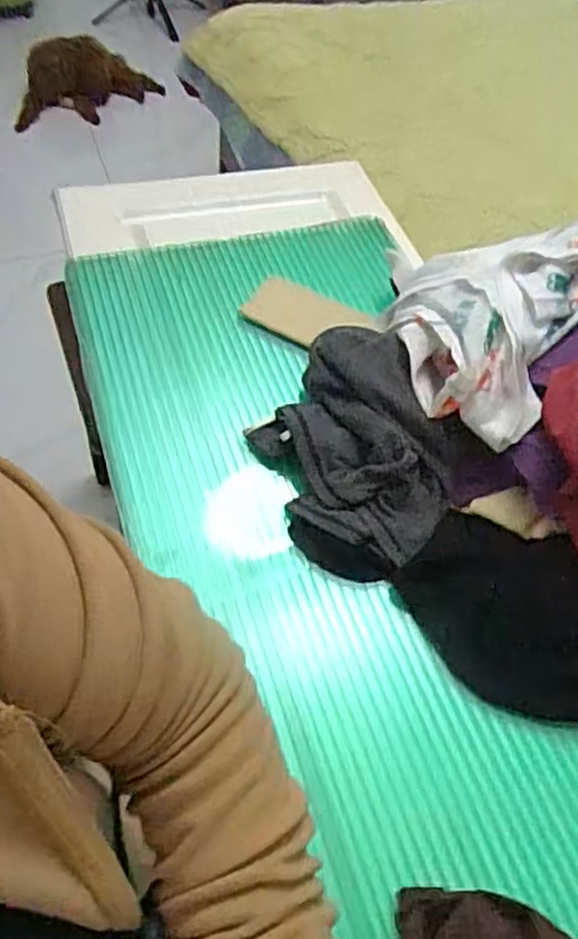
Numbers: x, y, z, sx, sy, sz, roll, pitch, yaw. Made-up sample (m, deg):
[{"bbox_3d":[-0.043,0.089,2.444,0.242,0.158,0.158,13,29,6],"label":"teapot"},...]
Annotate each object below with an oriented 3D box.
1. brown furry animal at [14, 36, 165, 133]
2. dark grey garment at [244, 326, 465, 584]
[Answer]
[{"bbox_3d":[-0.453,-0.879,1.607,0.344,0.171,0.086,-26,60,-22],"label":"brown furry animal"},{"bbox_3d":[0.061,-0.022,0.667,0.163,0.074,0.235,-19,57,-18],"label":"dark grey garment"}]

